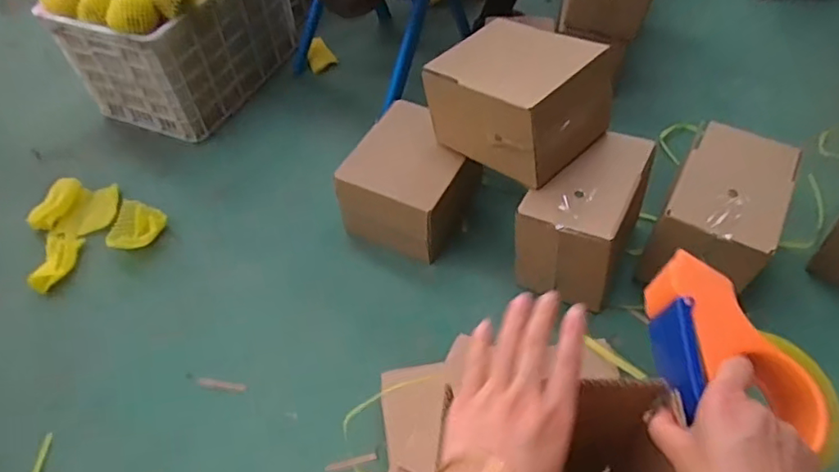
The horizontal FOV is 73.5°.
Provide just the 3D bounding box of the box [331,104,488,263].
[{"bbox_3d":[-0.014,-0.108,1.101,0.206,0.162,0.234,19,55,19],"label":"box"}]

